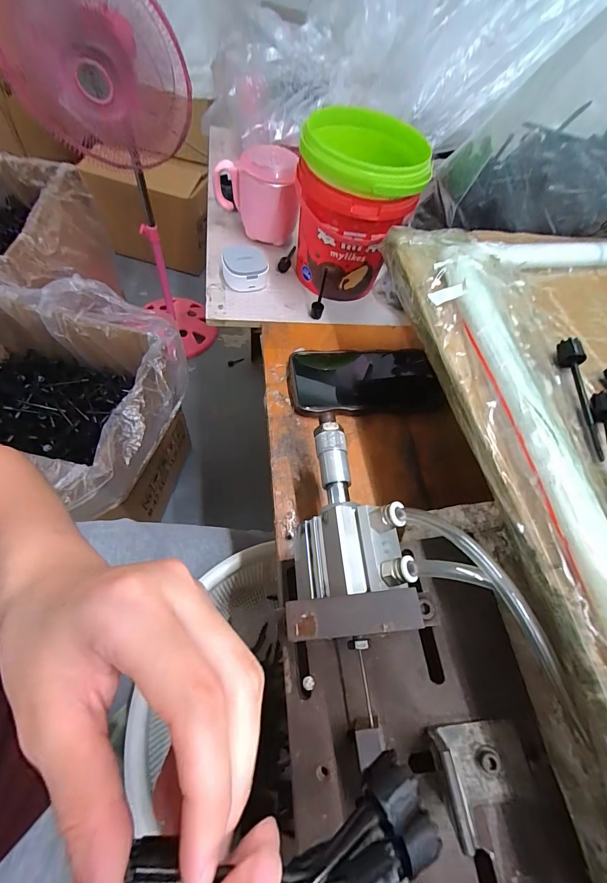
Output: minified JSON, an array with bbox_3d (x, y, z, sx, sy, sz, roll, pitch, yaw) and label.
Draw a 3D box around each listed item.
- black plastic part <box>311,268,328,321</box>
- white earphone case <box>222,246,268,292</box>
[{"bbox_3d":[0.018,-0.172,0.418,0.014,0.058,0.018,7,60,-6],"label":"black plastic part"},{"bbox_3d":[-0.073,-0.215,0.442,0.053,0.028,0.048,-6,62,-13],"label":"white earphone case"}]

